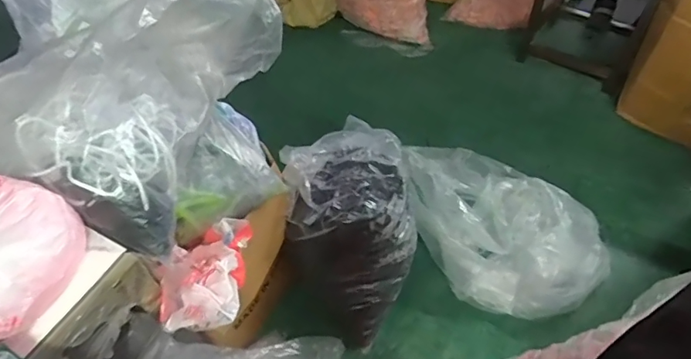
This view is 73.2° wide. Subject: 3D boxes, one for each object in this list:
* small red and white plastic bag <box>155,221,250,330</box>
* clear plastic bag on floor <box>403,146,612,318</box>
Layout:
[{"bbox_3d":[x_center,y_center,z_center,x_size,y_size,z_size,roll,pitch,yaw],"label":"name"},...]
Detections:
[{"bbox_3d":[-0.249,0.158,0.844,0.115,0.100,0.224,-2,51,2],"label":"small red and white plastic bag"},{"bbox_3d":[0.425,0.095,1.340,0.406,0.195,0.605,-32,56,-21],"label":"clear plastic bag on floor"}]

